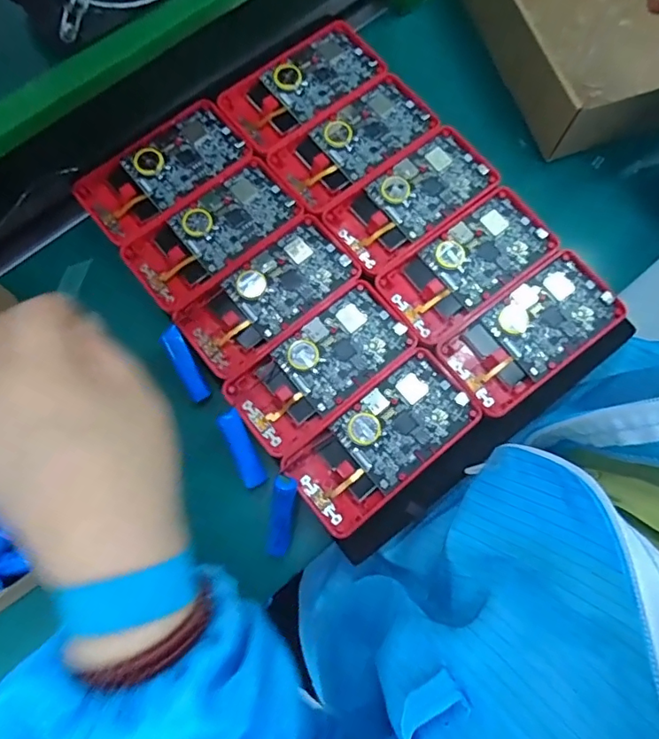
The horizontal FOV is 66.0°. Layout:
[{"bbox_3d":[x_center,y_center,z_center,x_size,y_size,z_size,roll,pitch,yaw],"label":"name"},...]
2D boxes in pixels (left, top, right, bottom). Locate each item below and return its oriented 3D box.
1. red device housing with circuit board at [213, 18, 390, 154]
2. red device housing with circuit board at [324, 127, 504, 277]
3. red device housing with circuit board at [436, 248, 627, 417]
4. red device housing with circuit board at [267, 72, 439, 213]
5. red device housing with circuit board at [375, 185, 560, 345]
[{"bbox_3d":[-0.022,-0.219,0.391,0.120,0.011,0.069,-40,79,-7],"label":"red device housing with circuit board"},{"bbox_3d":[0.058,-0.123,0.367,0.120,0.013,0.060,-38,79,-7],"label":"red device housing with circuit board"},{"bbox_3d":[0.134,-0.026,0.341,0.120,0.010,0.063,-37,79,-7],"label":"red device housing with circuit board"},{"bbox_3d":[0.018,-0.169,0.379,0.120,0.012,0.066,-38,79,-7],"label":"red device housing with circuit board"},{"bbox_3d":[0.096,-0.074,0.354,0.122,0.011,0.061,-38,79,-7],"label":"red device housing with circuit board"}]

